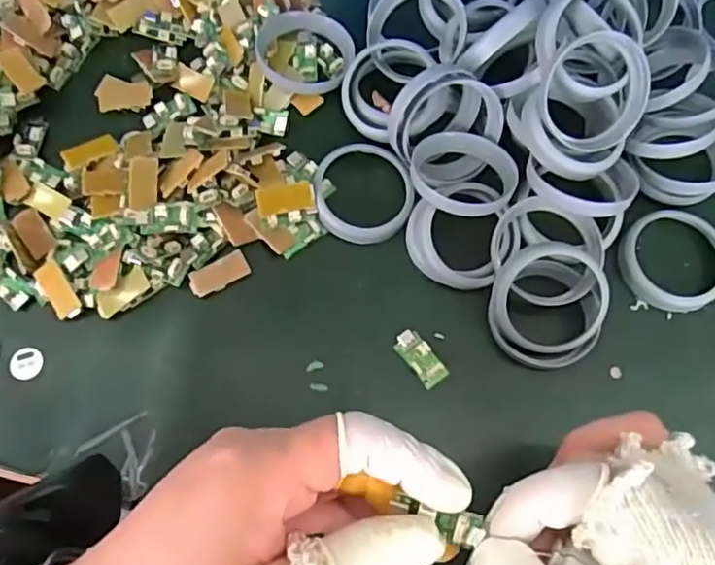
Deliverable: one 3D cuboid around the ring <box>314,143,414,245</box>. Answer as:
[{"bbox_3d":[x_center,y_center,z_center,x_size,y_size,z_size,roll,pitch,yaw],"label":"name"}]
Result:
[{"bbox_3d":[0.004,-0.055,0.354,0.056,0.014,0.062,3,72,2],"label":"ring"}]

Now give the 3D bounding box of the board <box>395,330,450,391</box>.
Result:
[{"bbox_3d":[0.034,0.041,0.329,0.015,0.004,0.032,-37,75,-11],"label":"board"}]

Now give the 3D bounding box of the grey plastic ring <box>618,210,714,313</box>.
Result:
[{"bbox_3d":[0.177,-0.013,0.345,0.058,0.011,0.059,0,72,1],"label":"grey plastic ring"}]

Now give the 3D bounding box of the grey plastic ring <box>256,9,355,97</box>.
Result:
[{"bbox_3d":[-0.032,-0.143,0.376,0.057,0.014,0.062,0,72,1],"label":"grey plastic ring"}]

